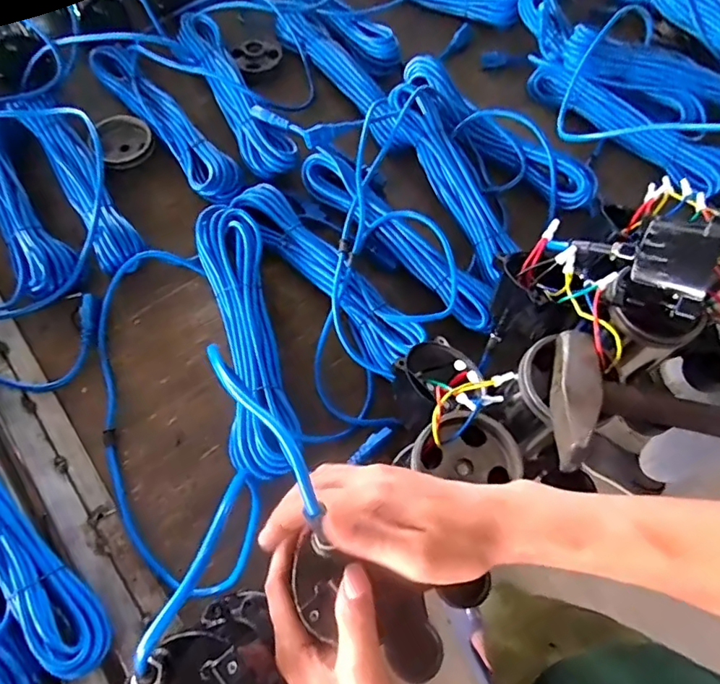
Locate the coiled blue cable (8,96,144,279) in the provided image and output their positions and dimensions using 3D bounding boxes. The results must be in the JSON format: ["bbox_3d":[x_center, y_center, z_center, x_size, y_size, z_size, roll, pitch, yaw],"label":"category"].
[{"bbox_3d":[-0.384,-0.228,0.721,0.078,0.051,0.322,-31,71,-14],"label":"coiled blue cable"}]

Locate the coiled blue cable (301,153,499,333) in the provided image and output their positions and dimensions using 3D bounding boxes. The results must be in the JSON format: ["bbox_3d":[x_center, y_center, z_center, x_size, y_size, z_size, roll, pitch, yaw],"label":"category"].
[{"bbox_3d":[0.051,-0.144,0.695,0.064,0.035,0.349,-39,73,-17],"label":"coiled blue cable"}]

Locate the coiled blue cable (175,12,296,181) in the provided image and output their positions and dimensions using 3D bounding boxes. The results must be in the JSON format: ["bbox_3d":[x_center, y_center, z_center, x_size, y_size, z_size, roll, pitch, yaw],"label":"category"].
[{"bbox_3d":[-0.197,-0.392,0.780,0.068,0.036,0.346,-26,69,-13],"label":"coiled blue cable"}]

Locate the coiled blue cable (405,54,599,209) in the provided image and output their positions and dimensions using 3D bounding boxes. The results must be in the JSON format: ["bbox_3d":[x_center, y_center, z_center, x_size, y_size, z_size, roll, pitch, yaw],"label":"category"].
[{"bbox_3d":[0.197,-0.320,0.775,0.050,0.051,0.358,-42,74,-18],"label":"coiled blue cable"}]

